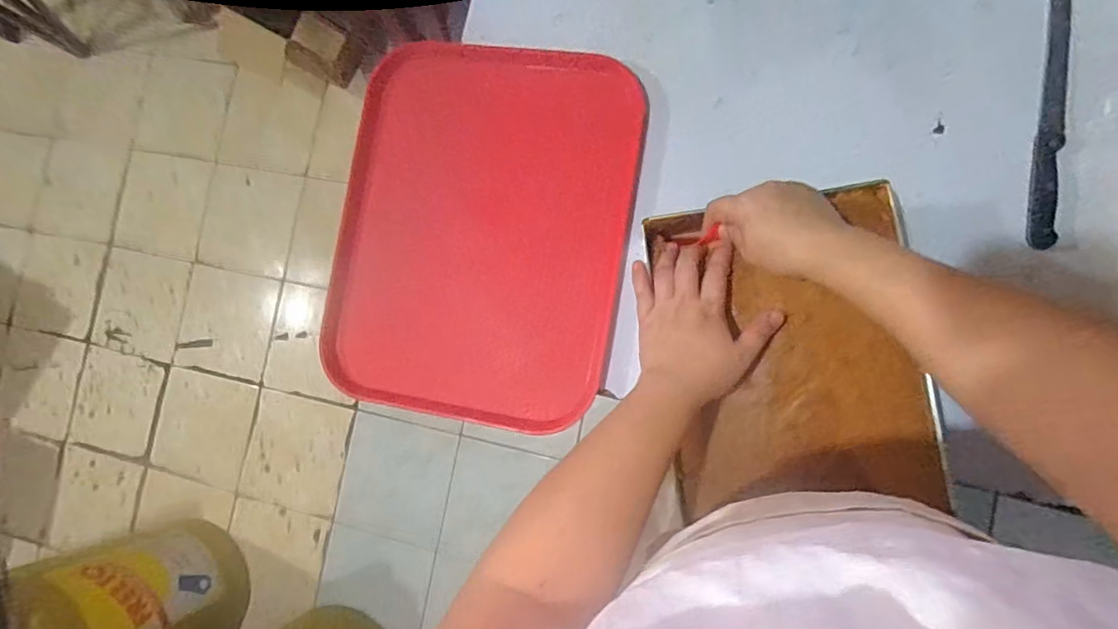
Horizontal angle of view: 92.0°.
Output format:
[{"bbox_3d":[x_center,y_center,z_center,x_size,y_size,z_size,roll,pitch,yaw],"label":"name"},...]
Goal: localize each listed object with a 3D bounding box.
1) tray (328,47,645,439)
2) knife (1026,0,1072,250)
[{"bbox_3d":[-0.101,-0.095,0.664,0.362,0.042,0.437,10,92,9],"label":"tray"},{"bbox_3d":[0.521,-0.219,0.567,0.027,0.014,0.301,7,87,10],"label":"knife"}]

